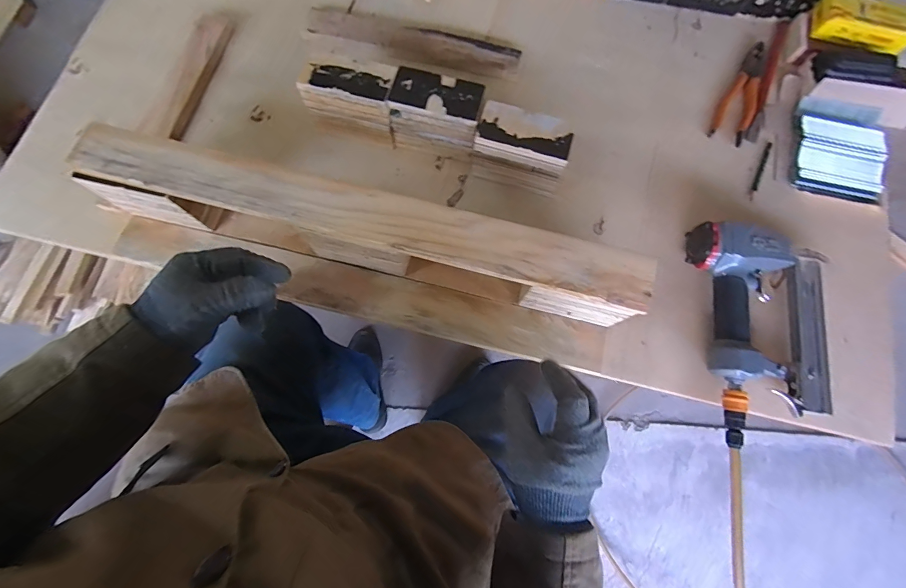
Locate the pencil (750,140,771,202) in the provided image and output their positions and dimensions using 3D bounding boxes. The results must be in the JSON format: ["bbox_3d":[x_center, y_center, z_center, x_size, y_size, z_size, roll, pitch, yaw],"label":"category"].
[{"bbox_3d":[0.452,-0.181,0.563,0.009,0.004,0.106,26,76,7],"label":"pencil"}]

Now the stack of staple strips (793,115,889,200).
[{"bbox_3d":[0.552,-0.194,0.550,0.110,0.027,0.112,10,75,3],"label":"stack of staple strips"}]

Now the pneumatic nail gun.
[{"bbox_3d":[0.398,0.025,0.481,0.155,0.052,0.230,-2,74,0],"label":"pneumatic nail gun"}]

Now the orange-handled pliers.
[{"bbox_3d":[0.448,-0.313,0.592,0.050,0.017,0.181,25,76,7],"label":"orange-handled pliers"}]

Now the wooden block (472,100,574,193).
[{"bbox_3d":[0.092,-0.190,0.518,0.124,0.086,0.065,16,75,4],"label":"wooden block"}]

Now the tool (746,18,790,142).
[{"bbox_3d":[0.495,-0.340,0.601,0.023,0.016,0.240,22,76,6],"label":"tool"}]

